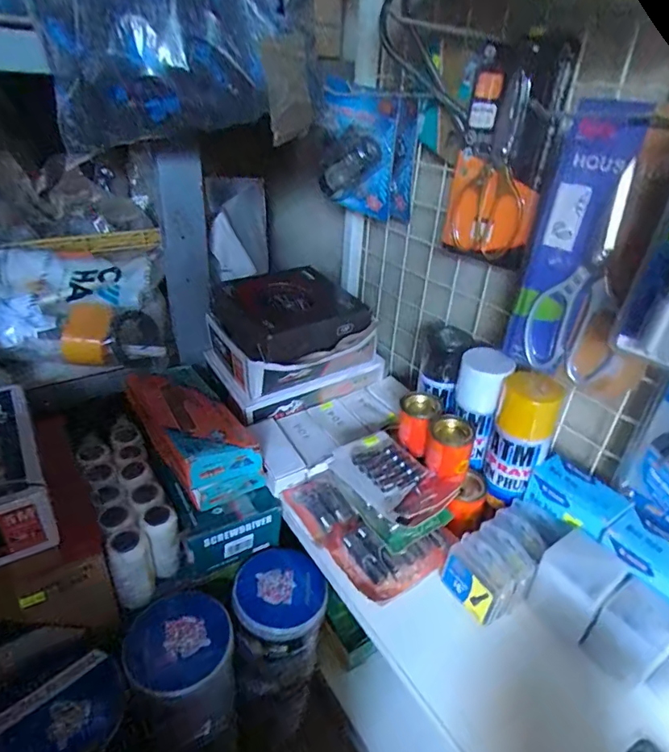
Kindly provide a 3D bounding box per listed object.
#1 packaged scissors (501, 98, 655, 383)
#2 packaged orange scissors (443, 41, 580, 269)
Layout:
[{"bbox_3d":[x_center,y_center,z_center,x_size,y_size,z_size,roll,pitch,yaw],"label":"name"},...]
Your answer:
[{"bbox_3d":[0.232,-0.123,0.472,0.031,0.247,0.078,-14,35,-27],"label":"packaged scissors"},{"bbox_3d":[0.199,-0.250,0.566,0.110,0.230,0.026,23,29,32],"label":"packaged orange scissors"}]

